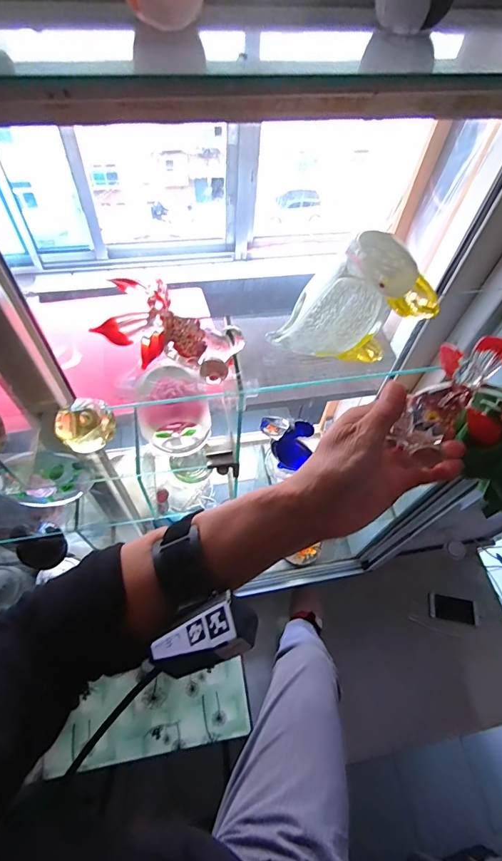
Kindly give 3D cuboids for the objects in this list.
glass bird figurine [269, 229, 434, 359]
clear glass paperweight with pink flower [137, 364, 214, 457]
[{"bbox_3d":[0.084,-0.104,0.322,0.107,0.119,0.047,29,61,13],"label":"glass bird figurine"},{"bbox_3d":[-0.086,-0.018,0.438,0.077,0.080,0.065,-19,62,-15],"label":"clear glass paperweight with pink flower"}]

